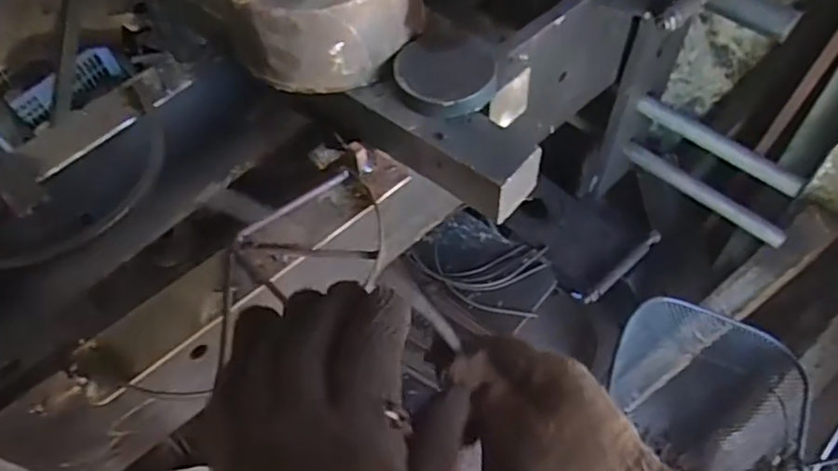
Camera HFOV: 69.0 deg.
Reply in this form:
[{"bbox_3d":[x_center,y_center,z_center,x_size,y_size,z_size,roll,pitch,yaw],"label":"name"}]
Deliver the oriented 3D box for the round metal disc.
[{"bbox_3d":[0.021,-0.134,0.492,0.079,0.020,0.092,-8,57,-1],"label":"round metal disc"}]

